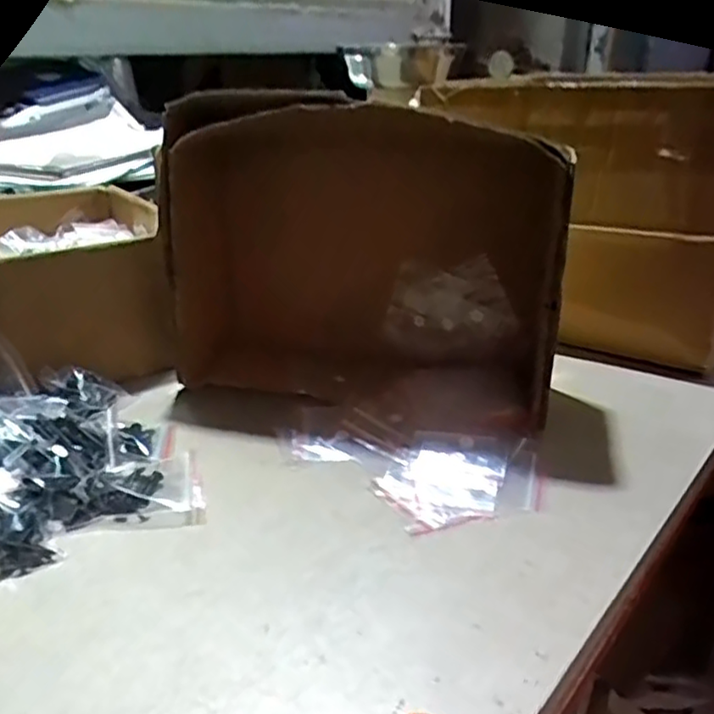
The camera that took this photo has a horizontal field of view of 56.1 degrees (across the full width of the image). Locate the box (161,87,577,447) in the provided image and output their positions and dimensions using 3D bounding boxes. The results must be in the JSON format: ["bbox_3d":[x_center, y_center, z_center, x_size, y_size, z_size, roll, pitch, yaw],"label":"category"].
[{"bbox_3d":[0.006,-0.065,0.542,0.310,0.247,0.137,10,27,20],"label":"box"}]

